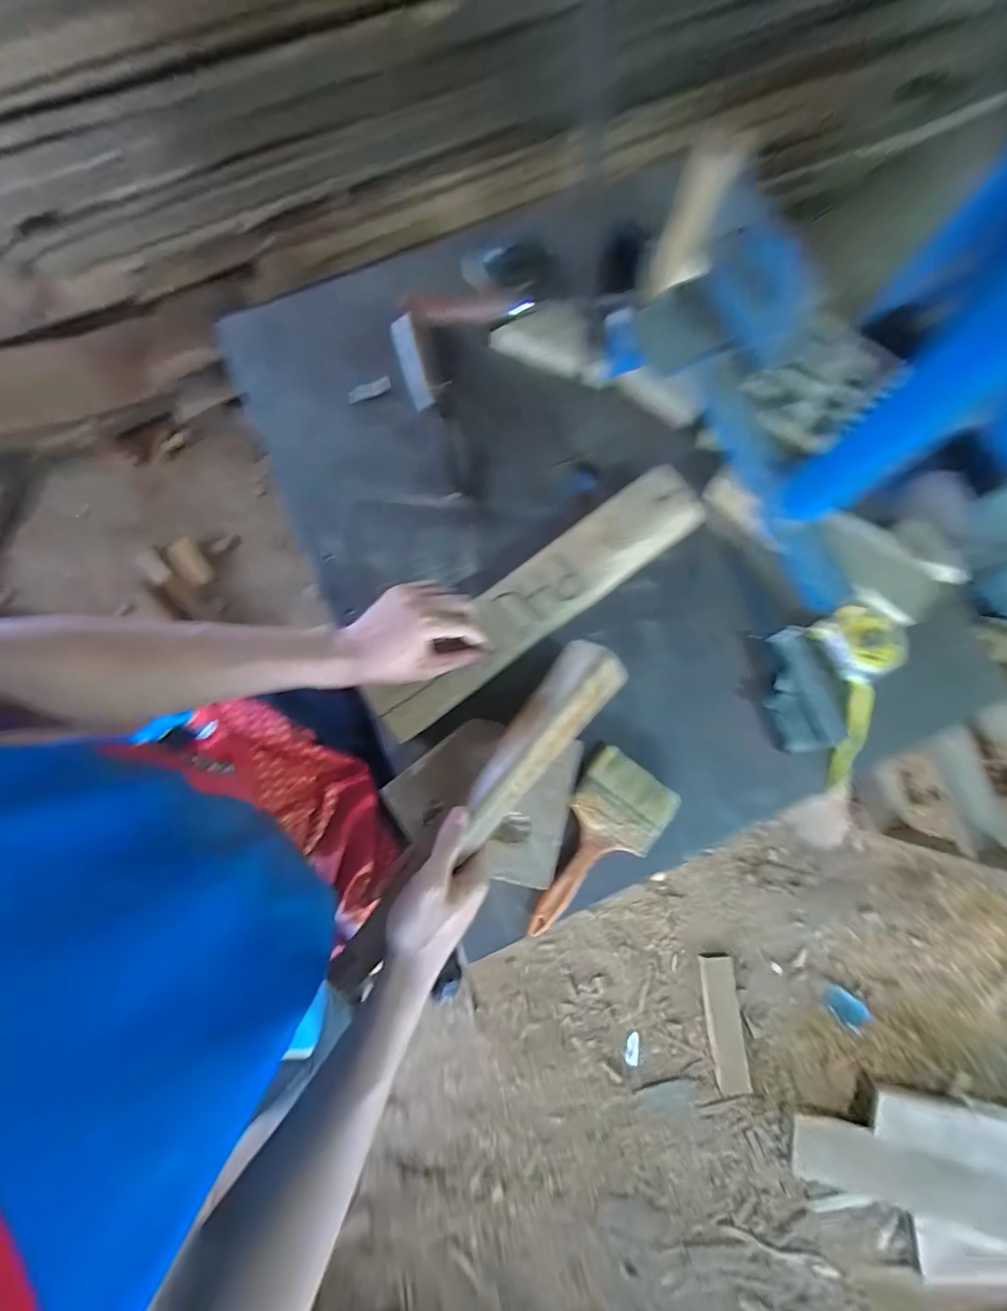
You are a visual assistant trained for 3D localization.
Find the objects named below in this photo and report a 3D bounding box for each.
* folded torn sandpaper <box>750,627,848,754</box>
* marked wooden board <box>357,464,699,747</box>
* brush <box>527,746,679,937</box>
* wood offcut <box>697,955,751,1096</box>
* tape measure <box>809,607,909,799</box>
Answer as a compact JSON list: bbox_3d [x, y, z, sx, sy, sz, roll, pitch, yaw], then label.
[{"bbox_3d":[0.305,0.036,0.481,0.068,0.018,0.126,-18,80,-4],"label":"folded torn sandpaper"},{"bbox_3d":[0.038,-0.059,0.481,0.394,0.033,0.074,-36,82,-7],"label":"marked wooden board"},{"bbox_3d":[0.087,0.189,0.457,0.090,0.012,0.187,39,81,6],"label":"brush"},{"bbox_3d":[0.537,0.893,1.122,0.085,0.020,0.301,-5,80,-2],"label":"wood offcut"},{"bbox_3d":[0.366,0.043,0.475,0.076,0.035,0.186,0,80,-1],"label":"tape measure"}]

